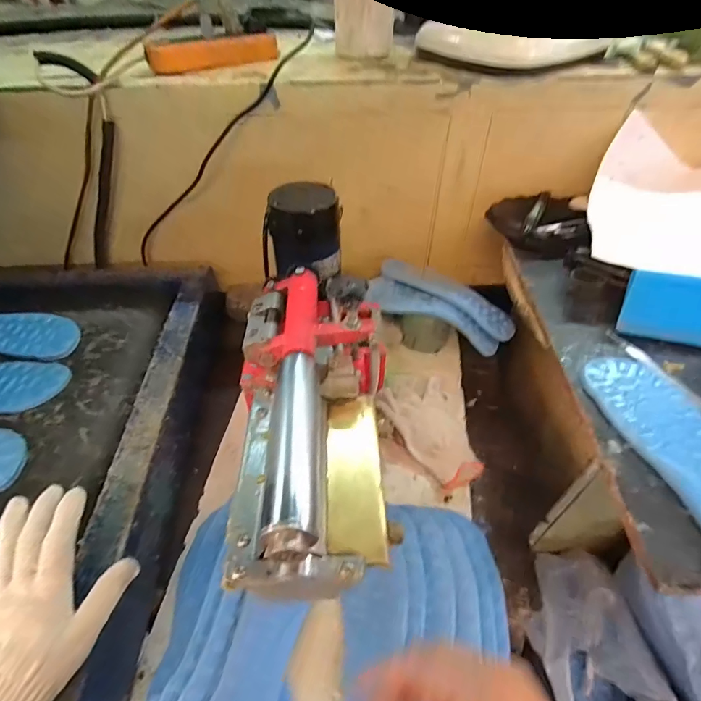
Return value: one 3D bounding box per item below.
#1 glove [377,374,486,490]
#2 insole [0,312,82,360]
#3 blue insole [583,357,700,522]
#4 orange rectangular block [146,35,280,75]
[{"bbox_3d":[0.118,0.112,0.603,0.120,0.049,0.172,-18,49,-16],"label":"glove"},{"bbox_3d":[-0.520,-0.028,0.618,0.227,0.016,0.077,4,47,5],"label":"insole"},{"bbox_3d":[0.314,0.101,0.381,0.078,0.013,0.252,-10,47,-8],"label":"blue insole"},{"bbox_3d":[-0.205,-0.455,0.638,0.196,0.032,0.017,-21,50,-18],"label":"orange rectangular block"}]

